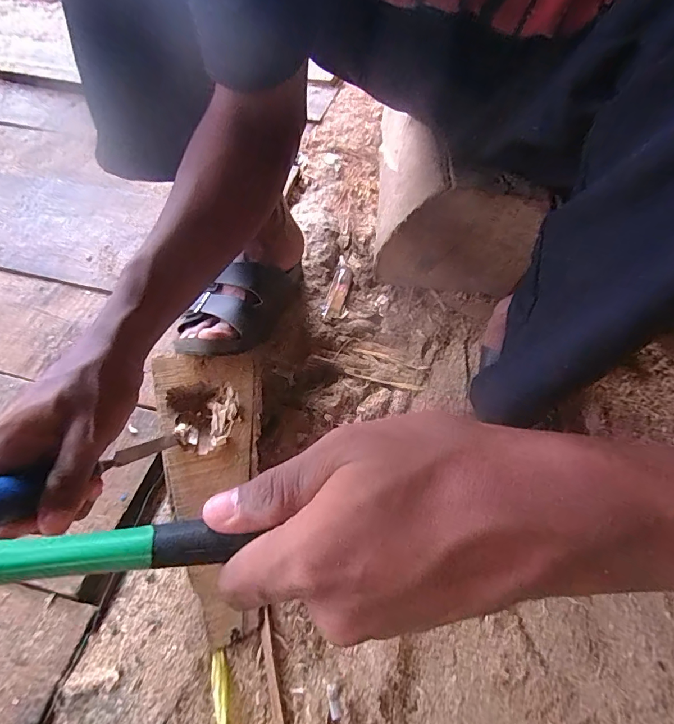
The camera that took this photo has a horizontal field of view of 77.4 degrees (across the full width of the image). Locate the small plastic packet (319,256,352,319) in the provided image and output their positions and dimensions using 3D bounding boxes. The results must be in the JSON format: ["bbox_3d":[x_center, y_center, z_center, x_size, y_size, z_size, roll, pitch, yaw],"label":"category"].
[{"bbox_3d":[0.003,-0.109,0.619,0.029,0.008,0.118,15,55,7],"label":"small plastic packet"}]

